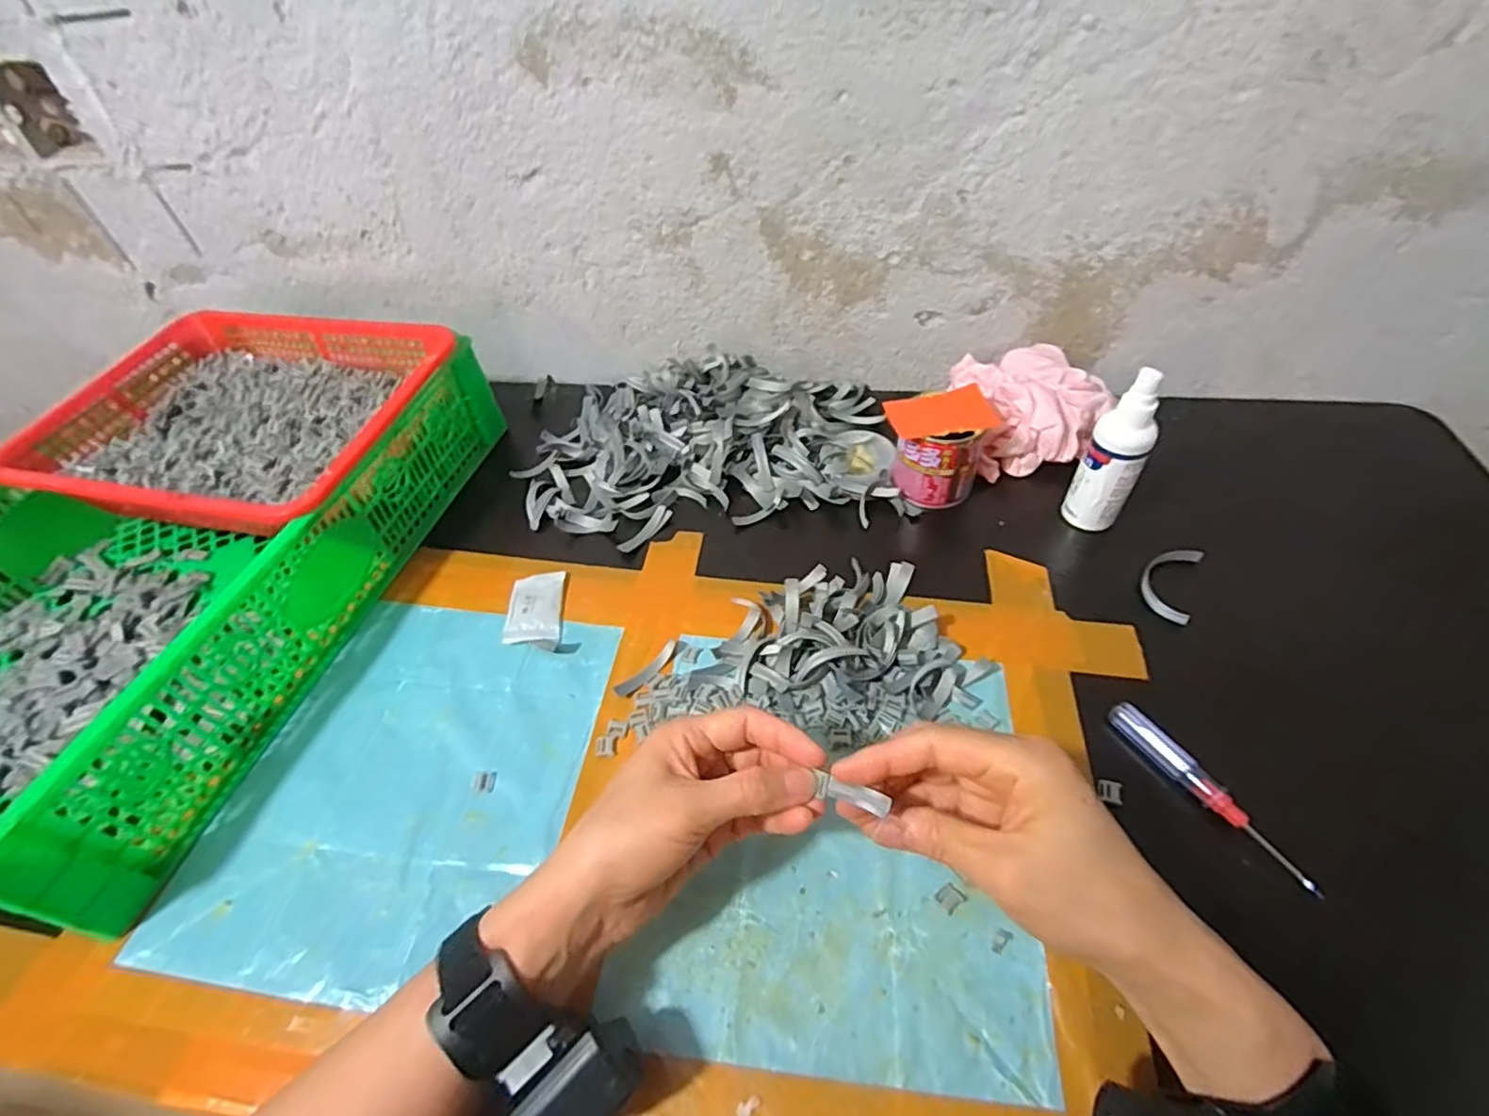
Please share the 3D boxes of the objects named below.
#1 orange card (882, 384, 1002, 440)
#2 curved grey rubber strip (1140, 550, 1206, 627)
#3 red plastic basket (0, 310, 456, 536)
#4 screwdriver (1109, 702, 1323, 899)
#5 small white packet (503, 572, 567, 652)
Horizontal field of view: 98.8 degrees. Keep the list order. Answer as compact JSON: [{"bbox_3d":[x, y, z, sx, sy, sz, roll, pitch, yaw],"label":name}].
[{"bbox_3d":[0.154,-0.112,0.495,0.075,0.008,0.050,-15,53,-2],"label":"orange card"},{"bbox_3d":[0.307,0.017,0.462,0.032,0.011,0.072,23,54,24],"label":"curved grey rubber strip"},{"bbox_3d":[-0.413,-0.115,0.542,0.304,0.068,0.249,8,50,13],"label":"red plastic basket"},{"bbox_3d":[0.261,0.130,0.360,0.012,0.012,0.120,-26,51,-16],"label":"screwdriver"},{"bbox_3d":[-0.157,0.039,0.481,0.040,0.008,0.071,-6,48,1],"label":"small white packet"}]

